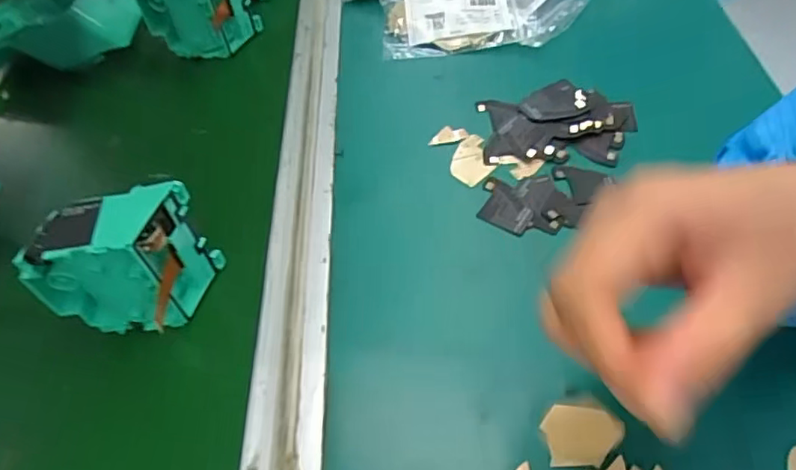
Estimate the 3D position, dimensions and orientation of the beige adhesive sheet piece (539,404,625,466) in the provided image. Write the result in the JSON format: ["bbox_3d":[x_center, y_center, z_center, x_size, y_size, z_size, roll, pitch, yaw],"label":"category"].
[{"bbox_3d":[0.083,0.090,0.257,0.034,0.004,0.026,-4,59,10],"label":"beige adhesive sheet piece"}]

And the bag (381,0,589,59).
[{"bbox_3d":[0.066,-0.178,0.450,0.154,0.030,0.079,-1,52,4],"label":"bag"}]

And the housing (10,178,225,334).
[{"bbox_3d":[-0.143,0.013,0.296,0.078,0.076,0.037,-7,52,-1],"label":"housing"}]

